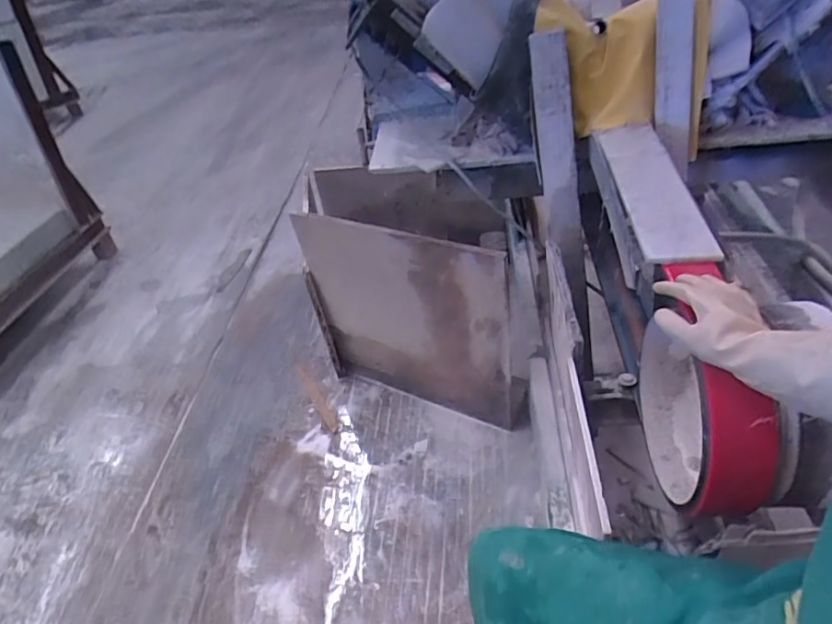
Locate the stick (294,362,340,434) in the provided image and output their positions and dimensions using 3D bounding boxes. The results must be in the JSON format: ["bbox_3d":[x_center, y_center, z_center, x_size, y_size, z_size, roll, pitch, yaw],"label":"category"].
[{"bbox_3d":[-0.305,0.247,1.668,0.038,0.008,0.319,-24,43,-19],"label":"stick"}]

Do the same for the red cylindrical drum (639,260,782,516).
[{"bbox_3d":[0.375,0.127,0.734,0.106,0.278,0.266,0,46,5],"label":"red cylindrical drum"}]

